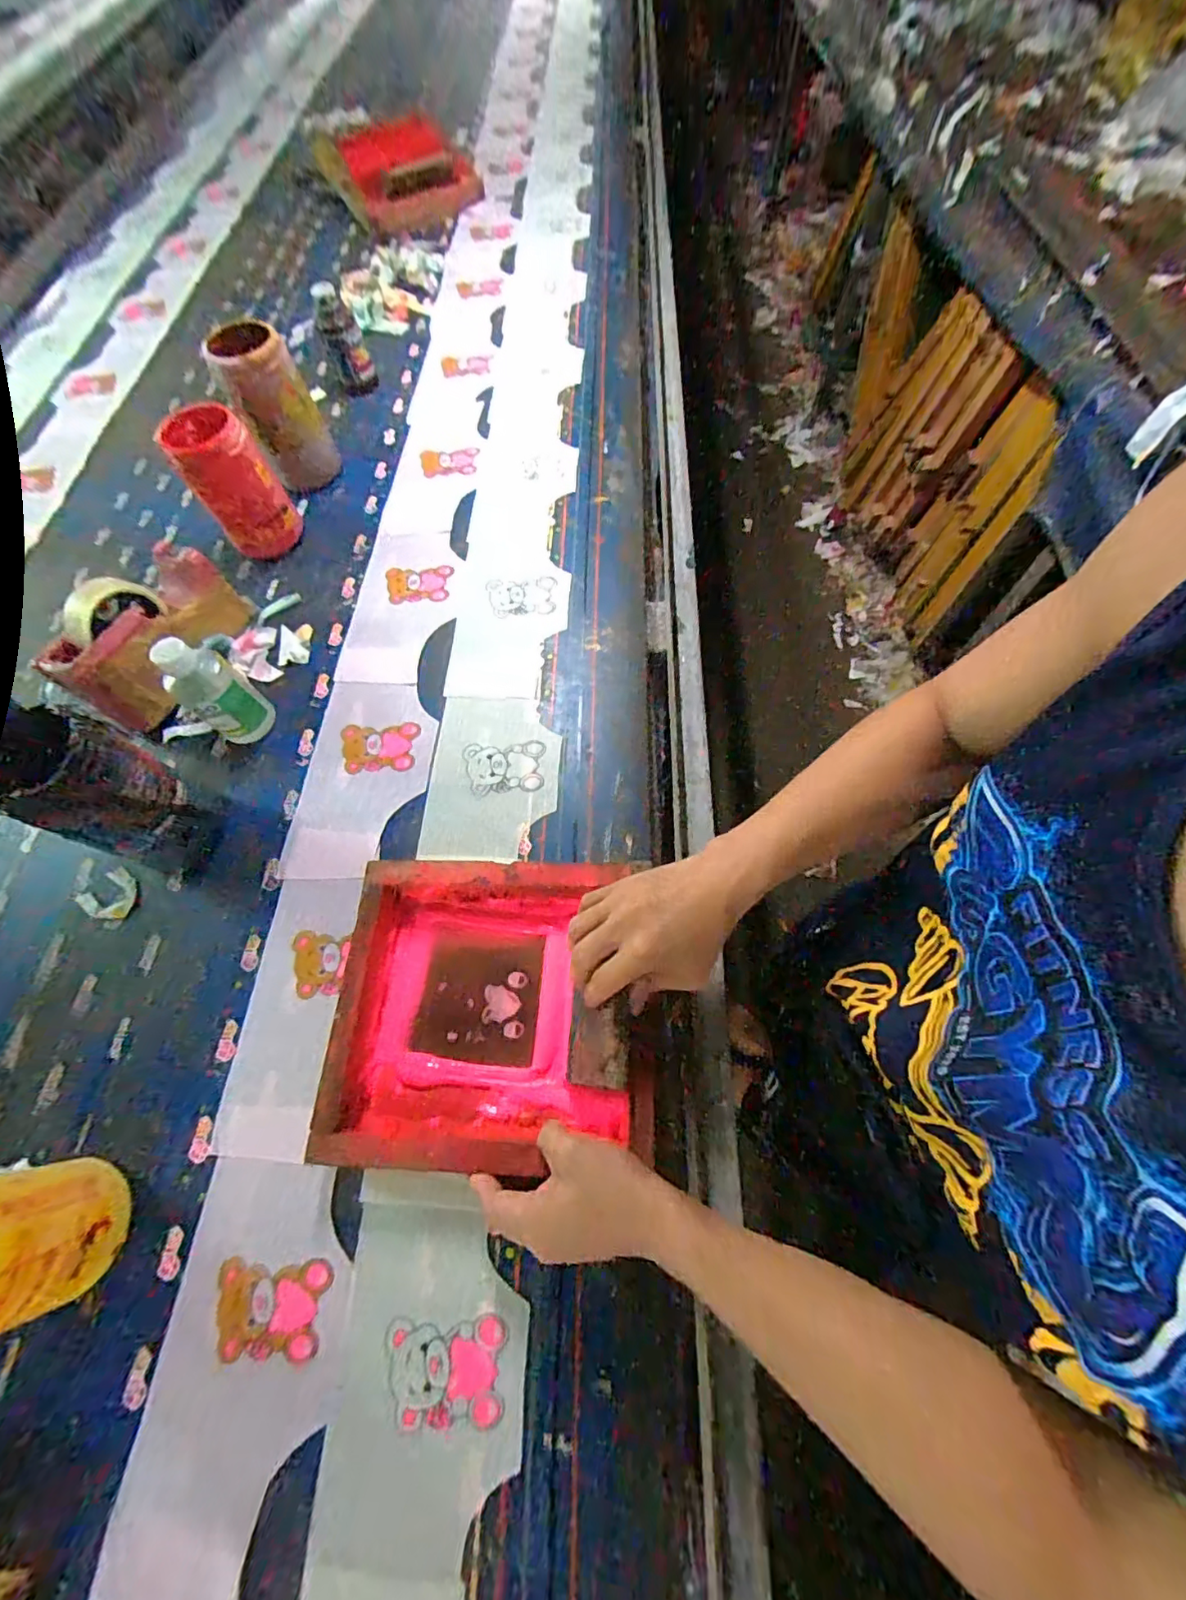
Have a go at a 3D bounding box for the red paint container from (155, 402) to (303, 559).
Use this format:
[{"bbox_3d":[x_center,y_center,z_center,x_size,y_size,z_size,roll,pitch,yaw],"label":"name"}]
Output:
[{"bbox_3d":[-0.445,-0.391,0.686,0.094,0.155,0.083,-36,70,-13],"label":"red paint container"}]

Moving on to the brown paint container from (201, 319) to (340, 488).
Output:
[{"bbox_3d":[-0.412,-0.514,0.723,0.095,0.169,0.078,-27,68,-9],"label":"brown paint container"}]

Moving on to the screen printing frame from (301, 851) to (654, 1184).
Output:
[{"bbox_3d":[-0.082,0.173,0.469,0.263,0.052,0.234,0,66,2],"label":"screen printing frame"}]

